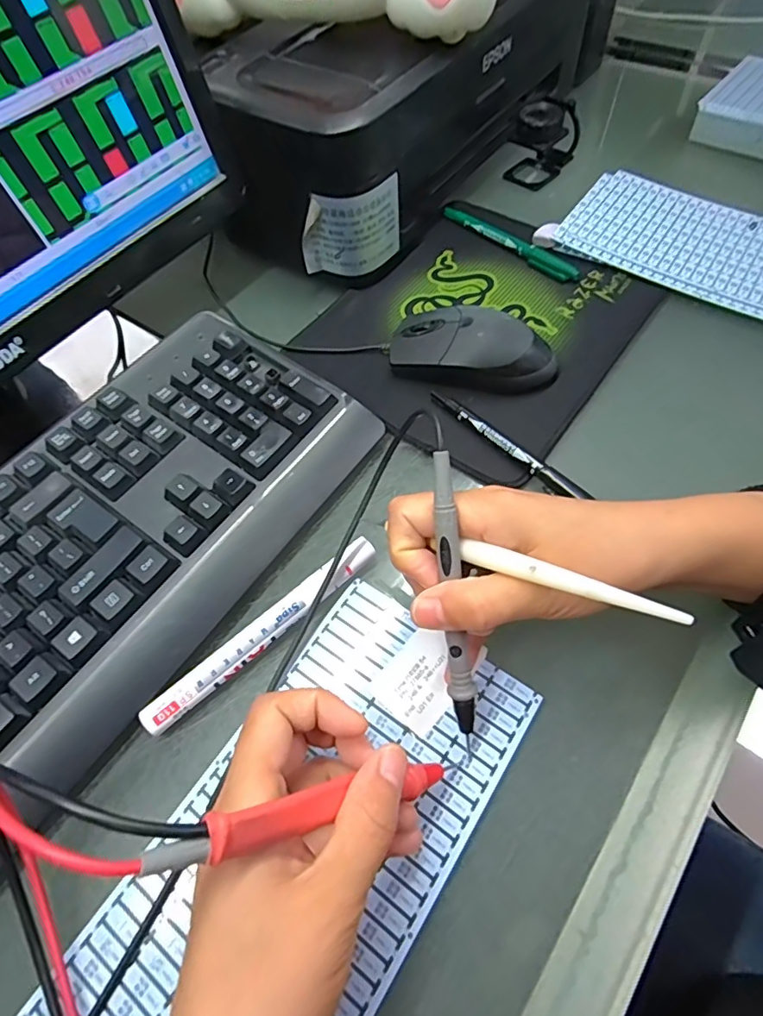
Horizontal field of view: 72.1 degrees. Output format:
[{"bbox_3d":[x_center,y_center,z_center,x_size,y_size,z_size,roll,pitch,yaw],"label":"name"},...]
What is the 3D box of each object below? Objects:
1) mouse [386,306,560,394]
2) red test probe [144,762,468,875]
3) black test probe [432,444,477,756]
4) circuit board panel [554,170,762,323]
[{"bbox_3d":[0.064,-0.109,0.361,0.112,0.035,0.052,13,63,4],"label":"mouse"},{"bbox_3d":[-0.015,0.111,0.194,0.143,0.012,0.011,10,54,-43],"label":"red test probe"},{"bbox_3d":[0.032,0.047,0.233,0.011,0.010,0.143,-8,101,-7],"label":"black test probe"},{"bbox_3d":[0.276,-0.204,0.416,0.248,0.008,0.120,31,68,18],"label":"circuit board panel"}]

